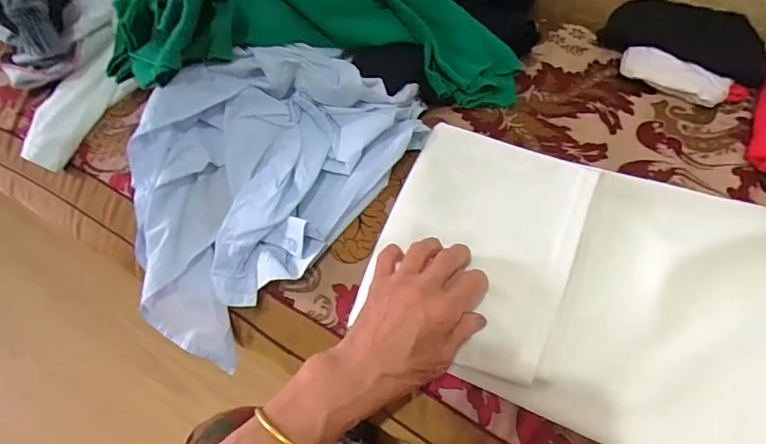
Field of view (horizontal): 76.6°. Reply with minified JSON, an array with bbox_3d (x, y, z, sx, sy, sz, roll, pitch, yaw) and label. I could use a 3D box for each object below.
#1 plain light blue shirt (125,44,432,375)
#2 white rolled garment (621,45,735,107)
[{"bbox_3d":[-0.127,-0.049,0.517,0.232,0.143,0.330,31,60,24],"label":"plain light blue shirt"},{"bbox_3d":[0.342,-0.171,0.573,0.120,0.023,0.055,28,59,22],"label":"white rolled garment"}]

